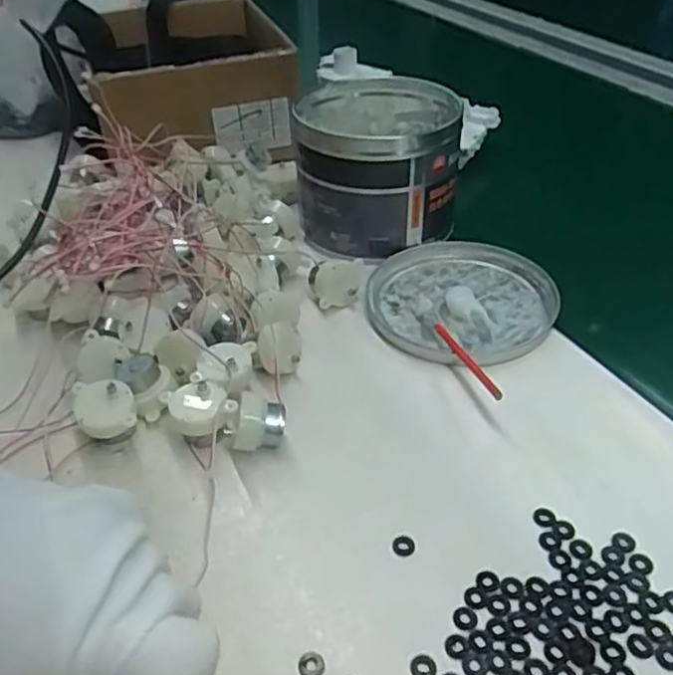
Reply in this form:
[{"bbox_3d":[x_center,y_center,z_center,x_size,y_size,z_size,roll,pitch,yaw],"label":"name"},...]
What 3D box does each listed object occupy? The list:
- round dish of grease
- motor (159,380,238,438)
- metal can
[{"bbox_3d":[0.089,-0.028,0.472,0.135,0.014,0.125,-1,39,1],"label":"round dish of grease"},{"bbox_3d":[-0.076,0.045,0.371,0.031,0.029,0.032,-28,46,-28],"label":"motor"},{"bbox_3d":[0.033,-0.136,0.532,0.120,0.099,0.132,-1,39,2],"label":"metal can"}]

